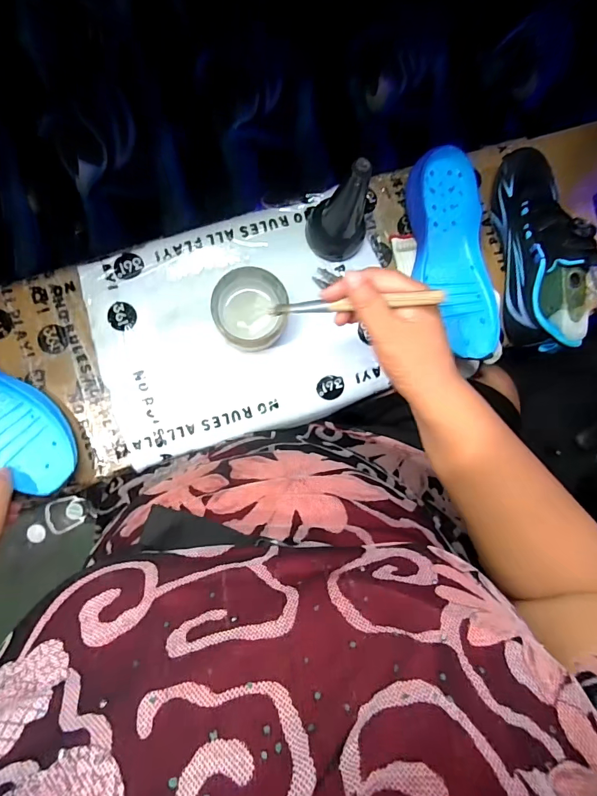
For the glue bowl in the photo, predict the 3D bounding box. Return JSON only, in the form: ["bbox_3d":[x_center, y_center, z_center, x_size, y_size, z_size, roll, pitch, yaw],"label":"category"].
[{"bbox_3d":[-0.053,-0.095,0.467,0.077,0.053,0.079,0,87,-5],"label":"glue bowl"}]

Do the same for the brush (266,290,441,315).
[{"bbox_3d":[0.041,-0.077,0.346,0.150,0.008,0.012,3,86,29],"label":"brush"}]

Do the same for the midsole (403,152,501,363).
[{"bbox_3d":[0.180,-0.164,0.499,0.090,0.041,0.241,-9,88,-5],"label":"midsole"}]

